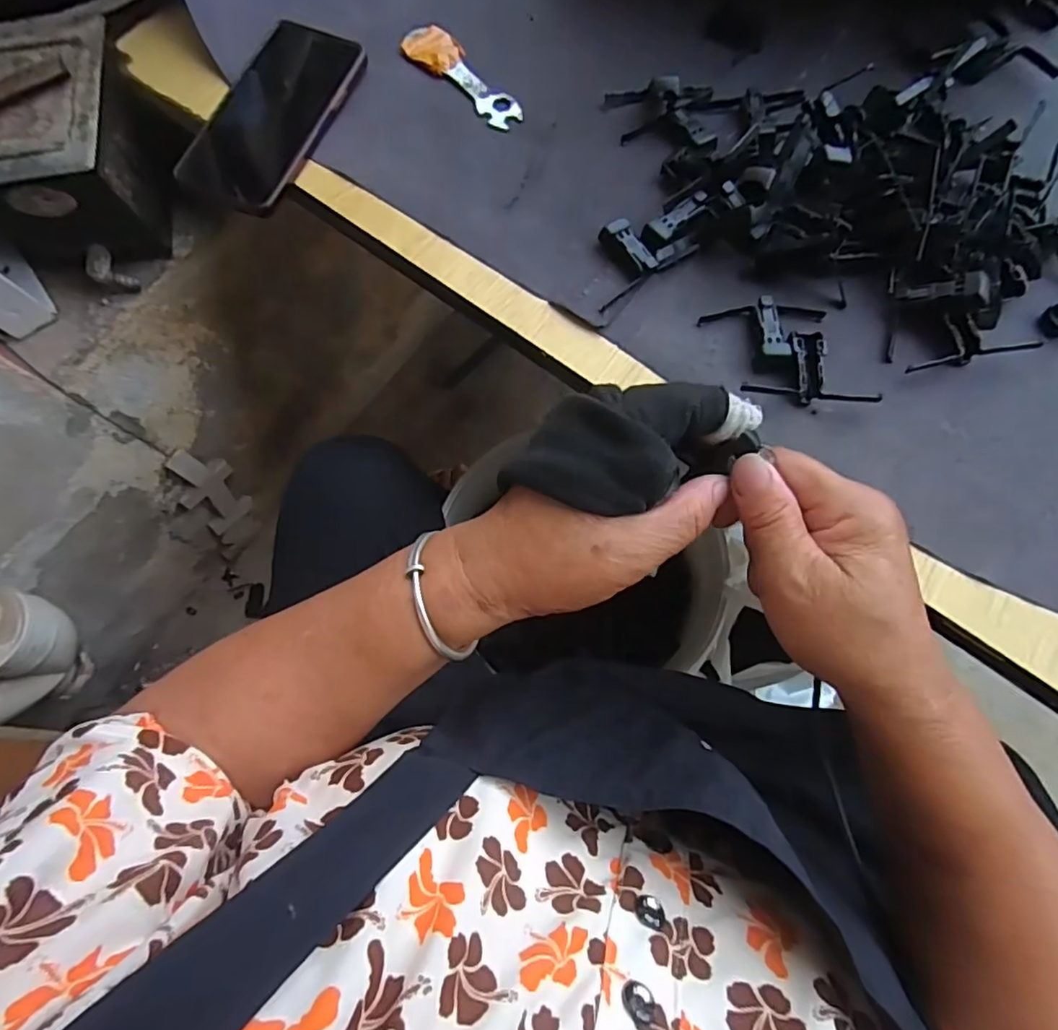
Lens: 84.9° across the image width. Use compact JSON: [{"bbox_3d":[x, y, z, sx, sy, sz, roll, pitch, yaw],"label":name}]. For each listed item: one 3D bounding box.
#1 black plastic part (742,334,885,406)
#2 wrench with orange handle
[{"bbox_3d":[0.179,-0.095,0.373,0.080,0.014,0.045,7,72,1],"label":"black plastic part"},{"bbox_3d":[-0.051,-0.342,0.450,0.038,0.005,0.121,-41,77,-12],"label":"wrench with orange handle"}]

